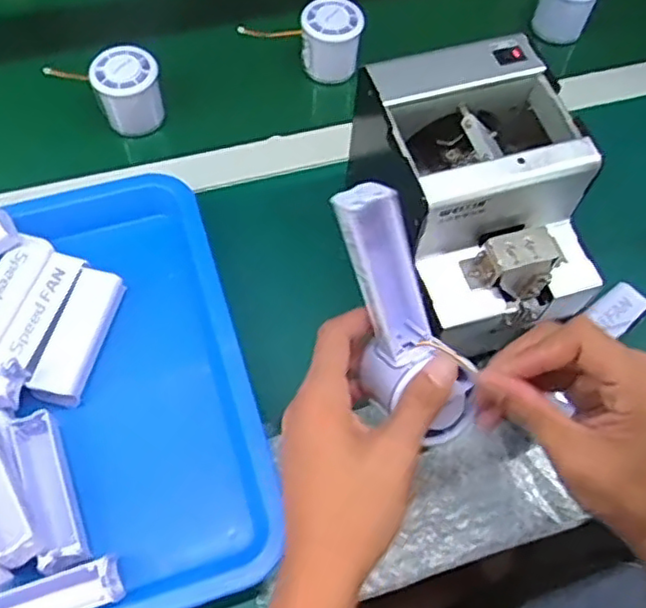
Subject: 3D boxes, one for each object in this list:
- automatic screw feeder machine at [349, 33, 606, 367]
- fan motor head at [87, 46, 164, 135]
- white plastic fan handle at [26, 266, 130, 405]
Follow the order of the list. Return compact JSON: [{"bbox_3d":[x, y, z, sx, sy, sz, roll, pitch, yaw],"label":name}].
[{"bbox_3d":[0.112,-0.077,0.487,0.130,0.127,0.182,-15,64,-9],"label":"automatic screw feeder machine"},{"bbox_3d":[-0.175,-0.192,0.607,0.057,0.061,0.053,-17,64,-10],"label":"fan motor head"},{"bbox_3d":[-0.180,0.021,0.495,0.034,0.017,0.104,11,62,4],"label":"white plastic fan handle"}]

